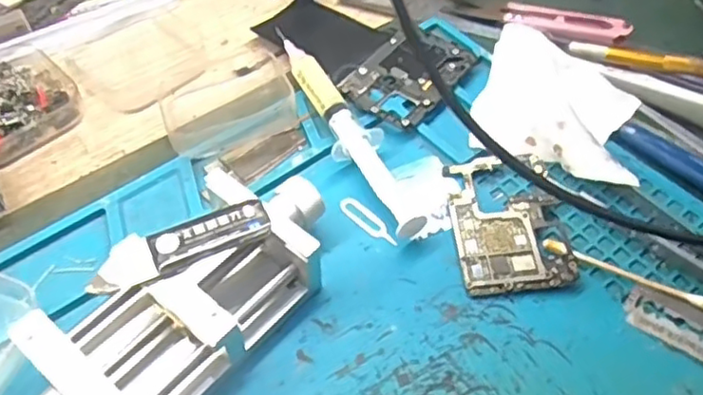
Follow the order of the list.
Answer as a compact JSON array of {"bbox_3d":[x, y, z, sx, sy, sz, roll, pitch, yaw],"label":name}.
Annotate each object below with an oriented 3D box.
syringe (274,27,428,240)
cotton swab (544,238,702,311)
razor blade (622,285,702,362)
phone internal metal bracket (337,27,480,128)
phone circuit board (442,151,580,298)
[{"bbox_3d":[-0.004,-0.035,0.311,0.022,0.015,0.138,-21,56,-15],"label":"syringe"},{"bbox_3d":[0.114,0.031,0.267,0.069,0.004,0.007,22,56,15],"label":"cotton swab"},{"bbox_3d":[0.129,0.050,0.255,0.042,0.004,0.020,27,57,19],"label":"razor blade"},{"bbox_3d":[0.031,-0.065,0.338,0.048,0.005,0.070,33,60,22],"label":"phone internal metal bracket"},{"bbox_3d":[0.068,0.010,0.283,0.046,0.007,0.067,-4,53,-3],"label":"phone circuit board"}]

